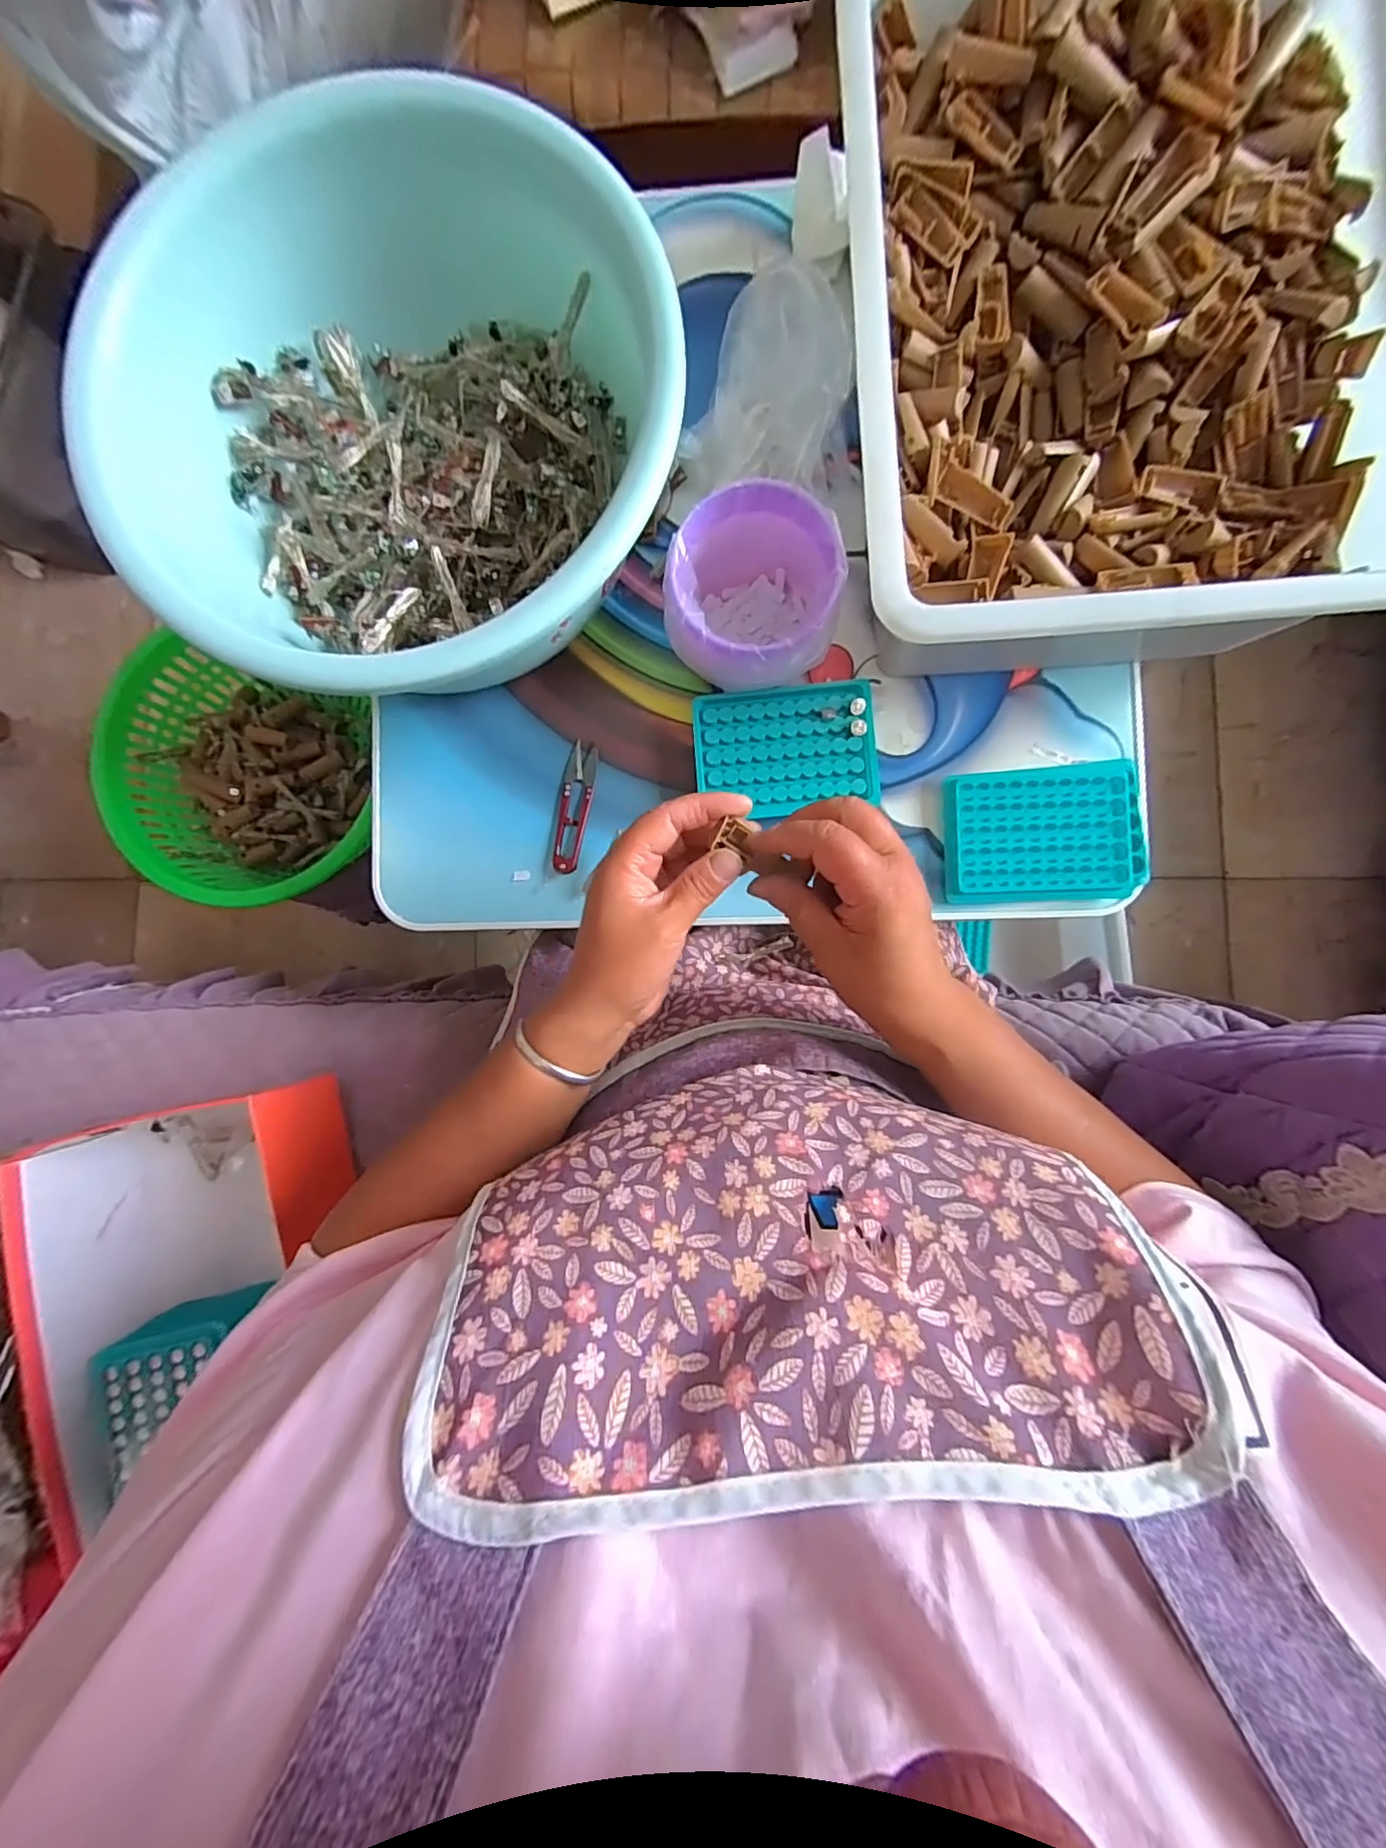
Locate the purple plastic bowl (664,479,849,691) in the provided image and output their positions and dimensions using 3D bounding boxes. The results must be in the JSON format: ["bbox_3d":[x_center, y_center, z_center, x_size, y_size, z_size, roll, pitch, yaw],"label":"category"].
[{"bbox_3d":[0.043,-0.220,0.406,0.110,0.086,0.108,0,86,3],"label":"purple plastic bowl"}]

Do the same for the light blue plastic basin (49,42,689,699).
[{"bbox_3d":[-0.184,-0.316,0.392,0.358,0.114,0.341,0,86,3],"label":"light blue plastic basin"}]

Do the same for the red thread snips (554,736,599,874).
[{"bbox_3d":[-0.093,-0.090,0.455,0.024,0.005,0.100,12,87,3],"label":"red thread snips"}]

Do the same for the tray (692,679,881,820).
[{"bbox_3d":[0.067,-0.129,0.429,0.128,0.010,0.094,-4,86,2],"label":"tray"}]

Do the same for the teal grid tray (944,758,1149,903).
[{"bbox_3d":[0.258,-0.066,0.428,0.138,0.016,0.097,-2,86,3],"label":"teal grid tray"}]

